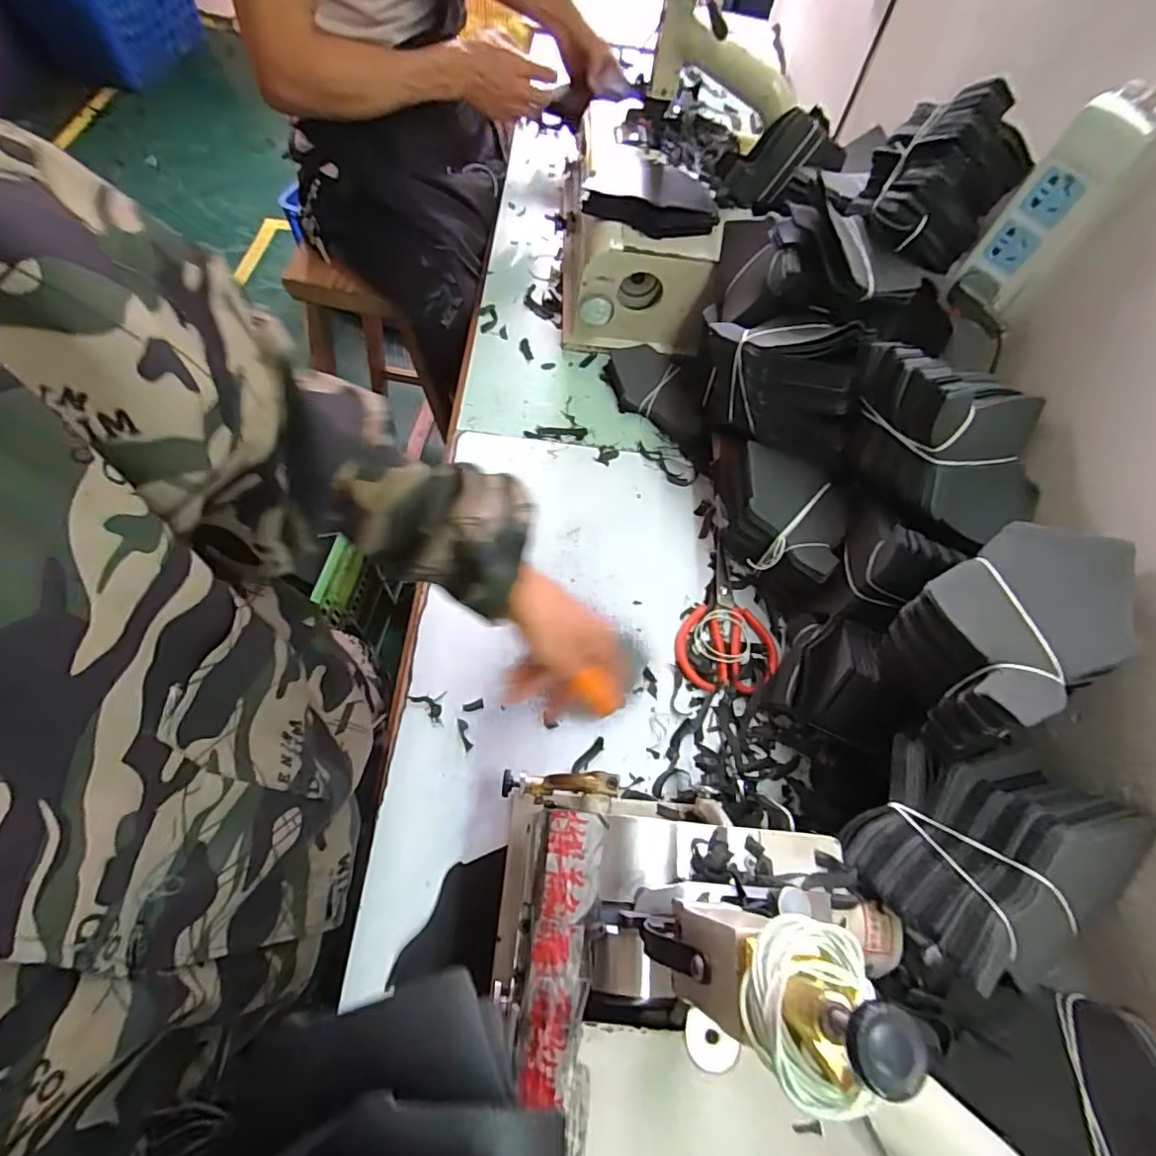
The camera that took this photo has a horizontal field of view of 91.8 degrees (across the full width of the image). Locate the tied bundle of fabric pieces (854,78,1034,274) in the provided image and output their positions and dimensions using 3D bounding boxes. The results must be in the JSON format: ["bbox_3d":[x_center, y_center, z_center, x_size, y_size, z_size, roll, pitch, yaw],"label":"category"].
[{"bbox_3d":[0.344,-0.386,0.535,0.123,0.120,0.098,36,73,15],"label":"tied bundle of fabric pieces"}]

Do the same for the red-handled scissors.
[{"bbox_3d":[0.161,0.034,0.627,0.103,0.015,0.182,0,68,1],"label":"red-handled scissors"}]

